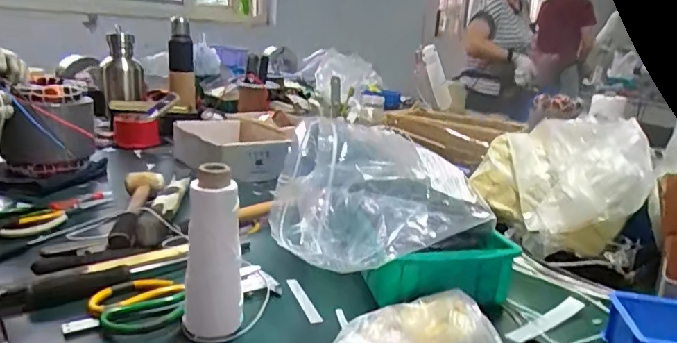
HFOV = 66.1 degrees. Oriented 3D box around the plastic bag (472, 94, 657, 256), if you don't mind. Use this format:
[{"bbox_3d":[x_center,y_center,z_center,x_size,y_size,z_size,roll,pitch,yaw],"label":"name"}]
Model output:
[{"bbox_3d":[0.319,0.001,0.769,0.220,0.205,0.163,9,17,16],"label":"plastic bag"}]

